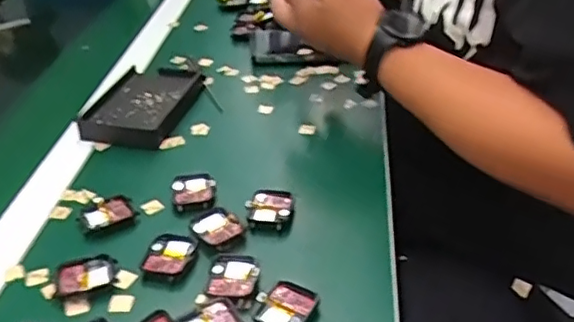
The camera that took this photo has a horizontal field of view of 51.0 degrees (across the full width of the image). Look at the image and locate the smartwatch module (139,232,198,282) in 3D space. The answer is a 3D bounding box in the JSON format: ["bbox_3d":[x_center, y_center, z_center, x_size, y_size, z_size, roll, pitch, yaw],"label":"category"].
[{"bbox_3d":[-0.092,0.074,0.475,0.040,0.006,0.041,8,36,16],"label":"smartwatch module"}]

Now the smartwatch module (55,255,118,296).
[{"bbox_3d":[-0.153,0.087,0.460,0.044,0.007,0.034,-10,35,-10],"label":"smartwatch module"}]

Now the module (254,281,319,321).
[{"bbox_3d":[-0.002,0.104,0.426,0.035,0.007,0.044,15,38,25],"label":"module"}]

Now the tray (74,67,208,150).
[{"bbox_3d":[-0.163,-0.063,0.677,0.098,0.025,0.141,6,35,13],"label":"tray"}]

